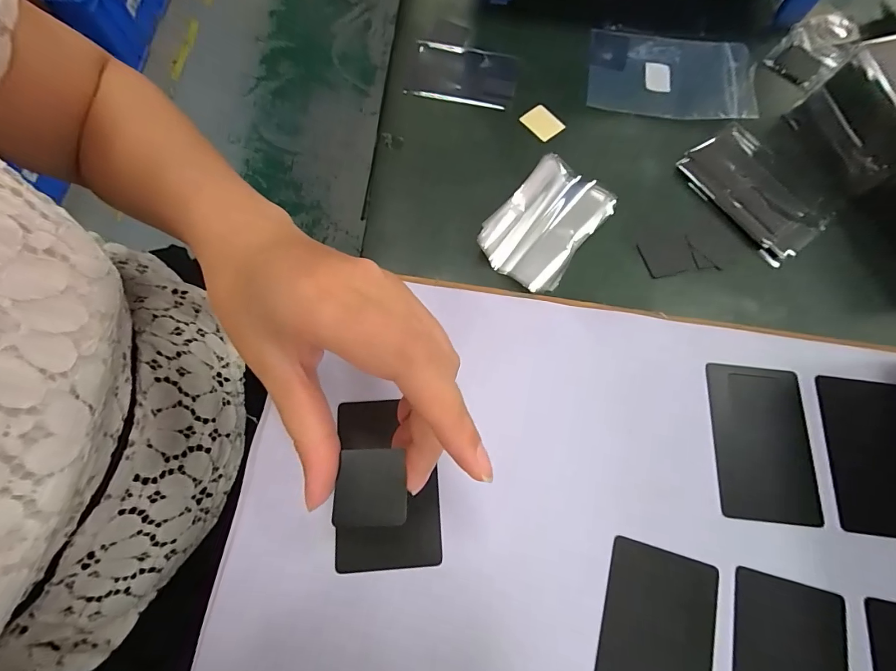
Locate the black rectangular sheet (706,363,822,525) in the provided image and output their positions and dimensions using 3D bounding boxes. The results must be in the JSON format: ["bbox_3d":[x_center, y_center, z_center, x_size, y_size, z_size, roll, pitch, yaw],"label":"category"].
[{"bbox_3d":[0.177,0.059,0.227,0.053,0.004,0.084,5,72,0],"label":"black rectangular sheet"}]

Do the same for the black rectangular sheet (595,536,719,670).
[{"bbox_3d":[0.102,0.151,0.195,0.054,0.005,0.084,17,72,4],"label":"black rectangular sheet"}]

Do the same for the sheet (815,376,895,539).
[{"bbox_3d":[0.239,0.067,0.224,0.051,0.004,0.083,7,72,1],"label":"sheet"}]

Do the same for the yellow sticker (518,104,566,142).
[{"bbox_3d":[0.074,-0.167,0.315,0.022,0.004,0.029,-38,77,-13],"label":"yellow sticker"}]

